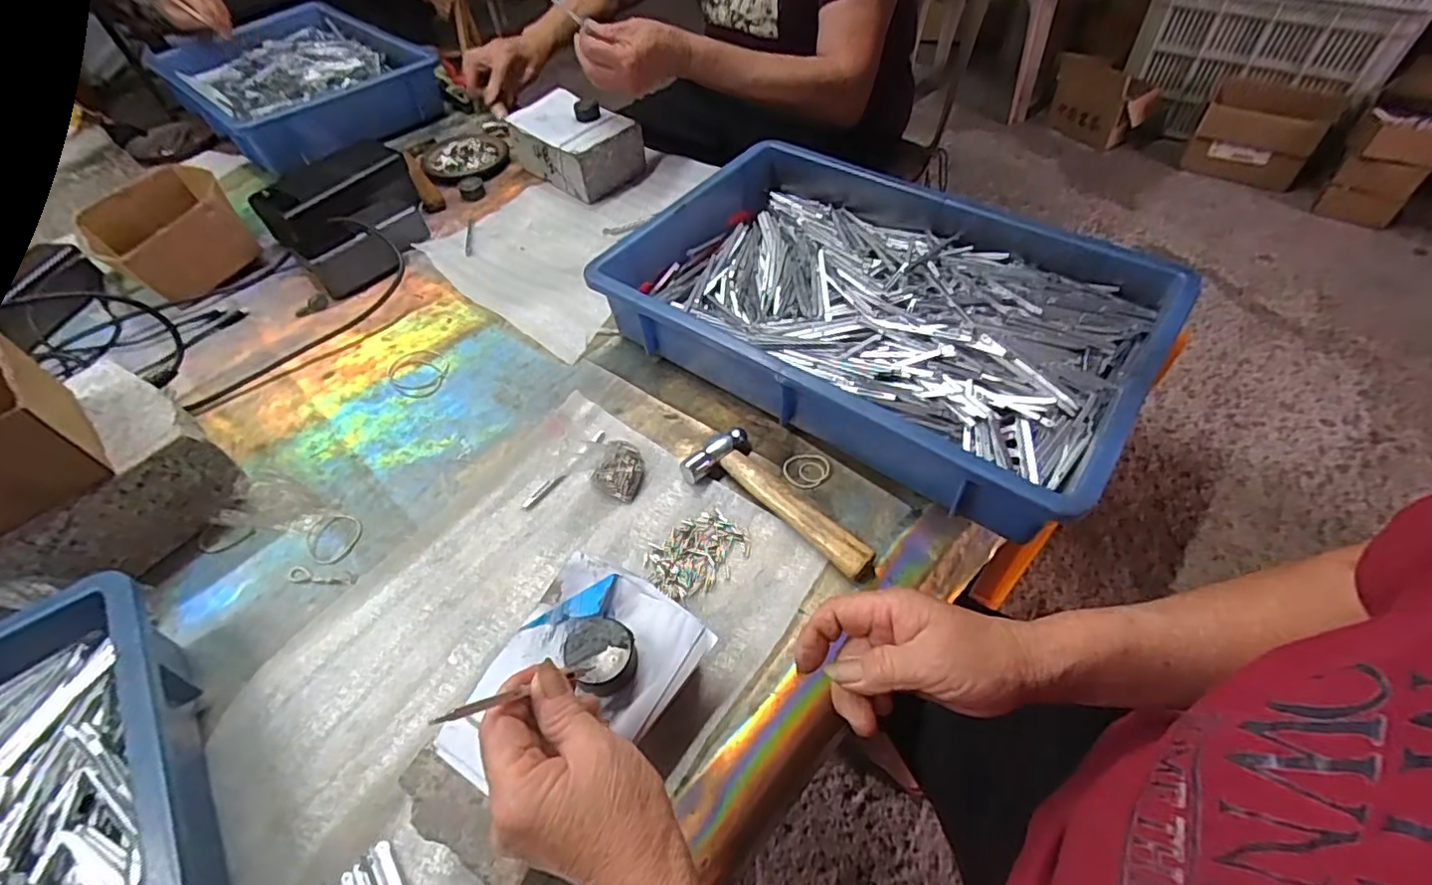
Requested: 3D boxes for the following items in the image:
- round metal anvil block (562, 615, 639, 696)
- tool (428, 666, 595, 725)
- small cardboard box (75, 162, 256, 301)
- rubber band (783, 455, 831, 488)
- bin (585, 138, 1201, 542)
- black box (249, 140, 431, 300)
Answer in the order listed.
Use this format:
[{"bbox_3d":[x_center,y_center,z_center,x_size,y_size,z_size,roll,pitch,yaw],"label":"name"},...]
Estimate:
[{"bbox_3d":[-0.066,0.120,0.352,0.037,0.024,0.042,-38,58,-23],"label":"round metal anvil block"},{"bbox_3d":[-0.092,0.118,0.292,0.006,0.099,0.004,34,101,27],"label":"tool"},{"bbox_3d":[-0.596,-0.227,0.681,0.149,0.078,0.130,30,59,25],"label":"small cardboard box"},{"bbox_3d":[0.074,0.023,0.497,0.038,0.004,0.031,-1,51,3],"label":"rubber band"},{"bbox_3d":[0.137,-0.119,0.554,0.435,0.089,0.284,30,59,25],"label":"bin"},{"bbox_3d":[-0.407,-0.255,0.693,0.156,0.096,0.140,-32,56,-20],"label":"black box"}]

